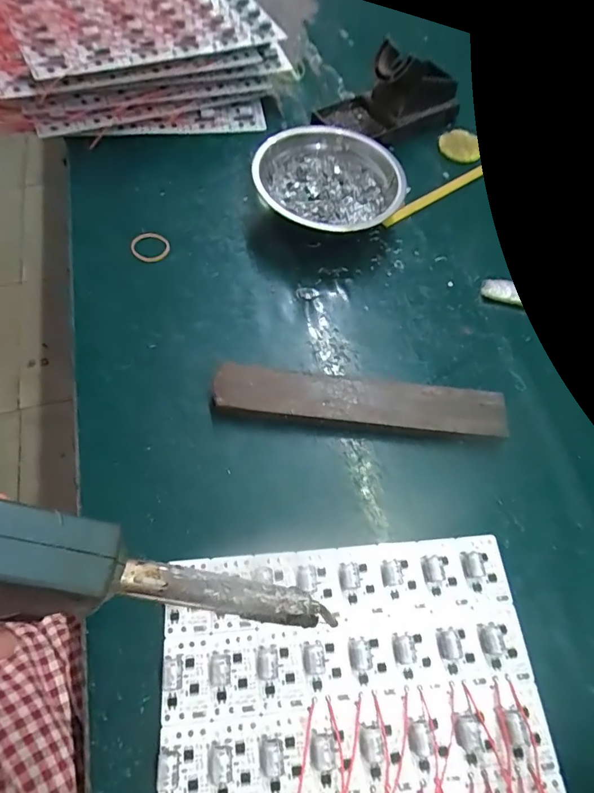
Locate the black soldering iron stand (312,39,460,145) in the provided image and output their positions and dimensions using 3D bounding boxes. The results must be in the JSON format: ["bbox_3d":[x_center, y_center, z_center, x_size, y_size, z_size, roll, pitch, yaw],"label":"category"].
[{"bbox_3d":[0.092,-0.307,0.451,0.157,0.060,0.069,-22,65,-13],"label":"black soldering iron stand"}]

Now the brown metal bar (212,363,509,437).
[{"bbox_3d":[0.044,0.005,0.311,0.197,0.019,0.035,4,62,0],"label":"brown metal bar"}]

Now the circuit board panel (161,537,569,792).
[{"bbox_3d":[0.037,0.197,0.216,0.198,0.011,0.235,-4,62,-4],"label":"circuit board panel"}]

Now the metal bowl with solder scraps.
[{"bbox_3d":[0.027,-0.173,0.382,0.121,0.043,0.117,1,62,-2],"label":"metal bowl with solder scraps"}]

